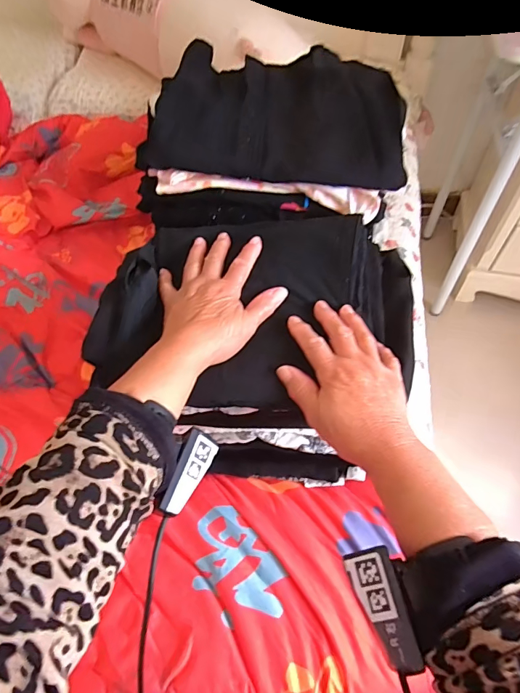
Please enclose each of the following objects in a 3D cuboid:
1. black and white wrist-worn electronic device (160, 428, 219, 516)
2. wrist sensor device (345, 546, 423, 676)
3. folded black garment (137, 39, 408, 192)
[{"bbox_3d":[-0.061,0.099,0.330,0.015,0.030,0.067,-16,32,45],"label":"black and white wrist-worn electronic device"},{"bbox_3d":[0.080,0.163,0.260,0.028,0.009,0.067,-15,57,-9],"label":"wrist sensor device"},{"bbox_3d":[0.022,-0.313,0.551,0.326,0.056,0.224,3,56,4],"label":"folded black garment"}]

